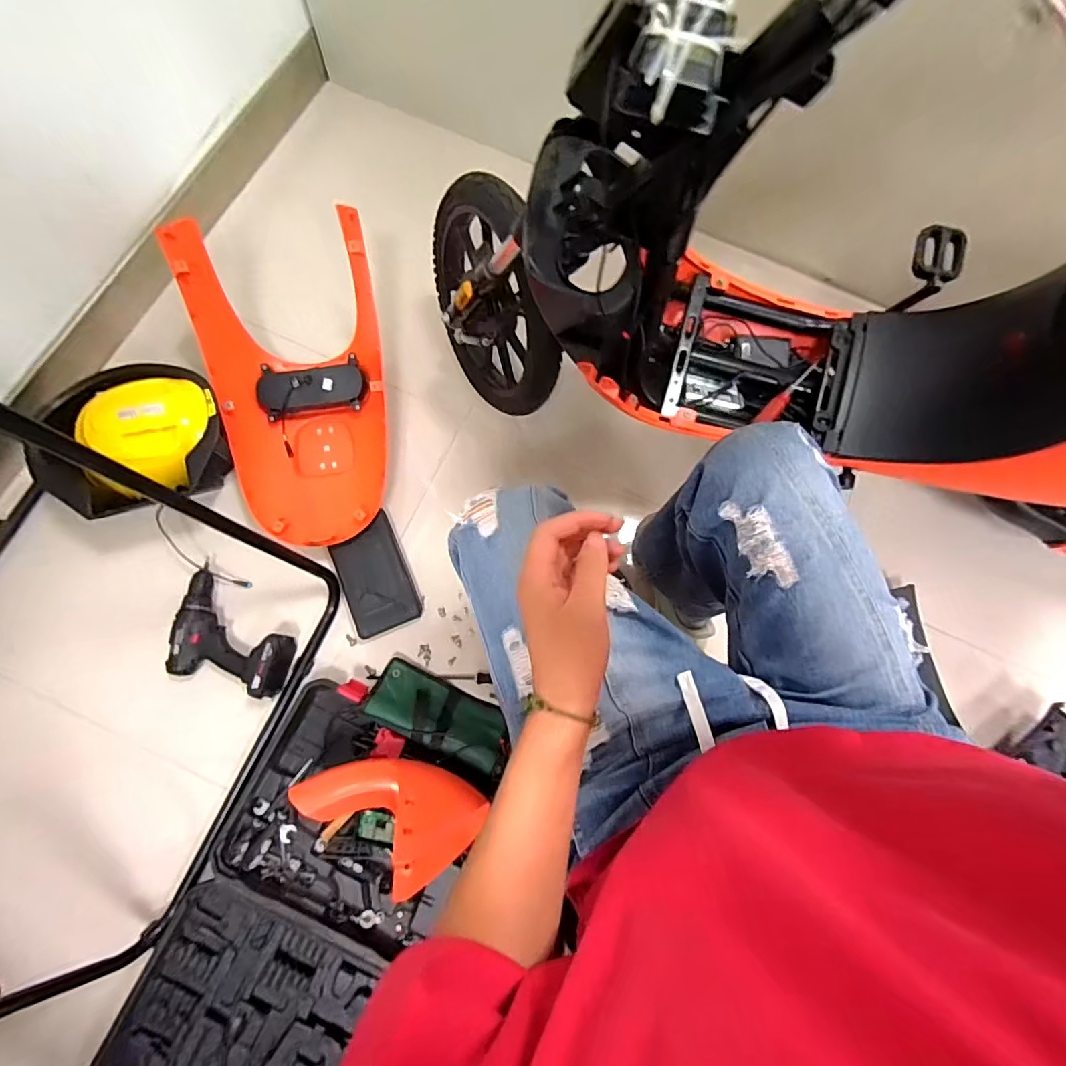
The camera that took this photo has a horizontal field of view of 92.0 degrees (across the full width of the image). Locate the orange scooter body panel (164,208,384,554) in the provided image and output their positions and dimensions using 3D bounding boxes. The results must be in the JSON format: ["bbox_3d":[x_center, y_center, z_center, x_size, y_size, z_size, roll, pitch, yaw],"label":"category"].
[{"bbox_3d":[-0.437,-0.246,0.943,0.309,0.253,0.521,-4,75,-3],"label":"orange scooter body panel"}]

